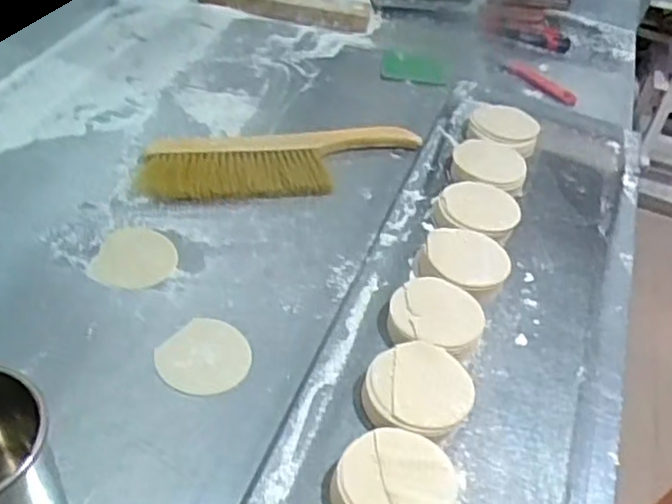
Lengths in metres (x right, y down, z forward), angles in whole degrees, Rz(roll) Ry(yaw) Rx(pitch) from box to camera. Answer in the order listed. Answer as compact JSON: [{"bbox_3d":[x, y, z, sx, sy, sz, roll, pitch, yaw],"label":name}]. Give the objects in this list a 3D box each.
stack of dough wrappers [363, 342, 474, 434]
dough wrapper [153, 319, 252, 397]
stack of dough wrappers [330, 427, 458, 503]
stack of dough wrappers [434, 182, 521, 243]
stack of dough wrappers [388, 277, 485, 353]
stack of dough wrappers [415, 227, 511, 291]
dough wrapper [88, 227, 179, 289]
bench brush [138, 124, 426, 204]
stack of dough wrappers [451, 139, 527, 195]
[{"bbox_3d":[0.069,0.119,0.601,0.085,0.034,0.094,23,46,15],"label":"stack of dough wrappers"},{"bbox_3d":[-0.115,0.092,0.626,0.076,0.004,0.077,4,44,-4],"label":"dough wrapper"},{"bbox_3d":[0.044,0.174,0.530,0.083,0.022,0.092,32,49,24],"label":"stack of dough wrappers"},{"bbox_3d":[0.157,-0.047,0.784,0.091,0.029,0.094,13,44,6],"label":"stack of dough wrappers"},{"bbox_3d":[0.094,0.062,0.661,0.089,0.034,0.085,7,44,-1],"label":"stack of dough wrappers"},{"bbox_3d":[0.130,0.010,0.716,0.091,0.027,0.084,10,44,3],"label":"stack of dough wrappers"},{"bbox_3d":[-0.198,0.006,0.704,0.076,0.005,0.080,6,44,-5],"label":"dough wrapper"},{"bbox_3d":[-0.057,-0.111,0.835,0.342,0.026,0.106,-6,46,-13],"label":"bench brush"},{"bbox_3d":[0.185,-0.106,0.845,0.097,0.026,0.085,3,44,-5],"label":"stack of dough wrappers"}]

